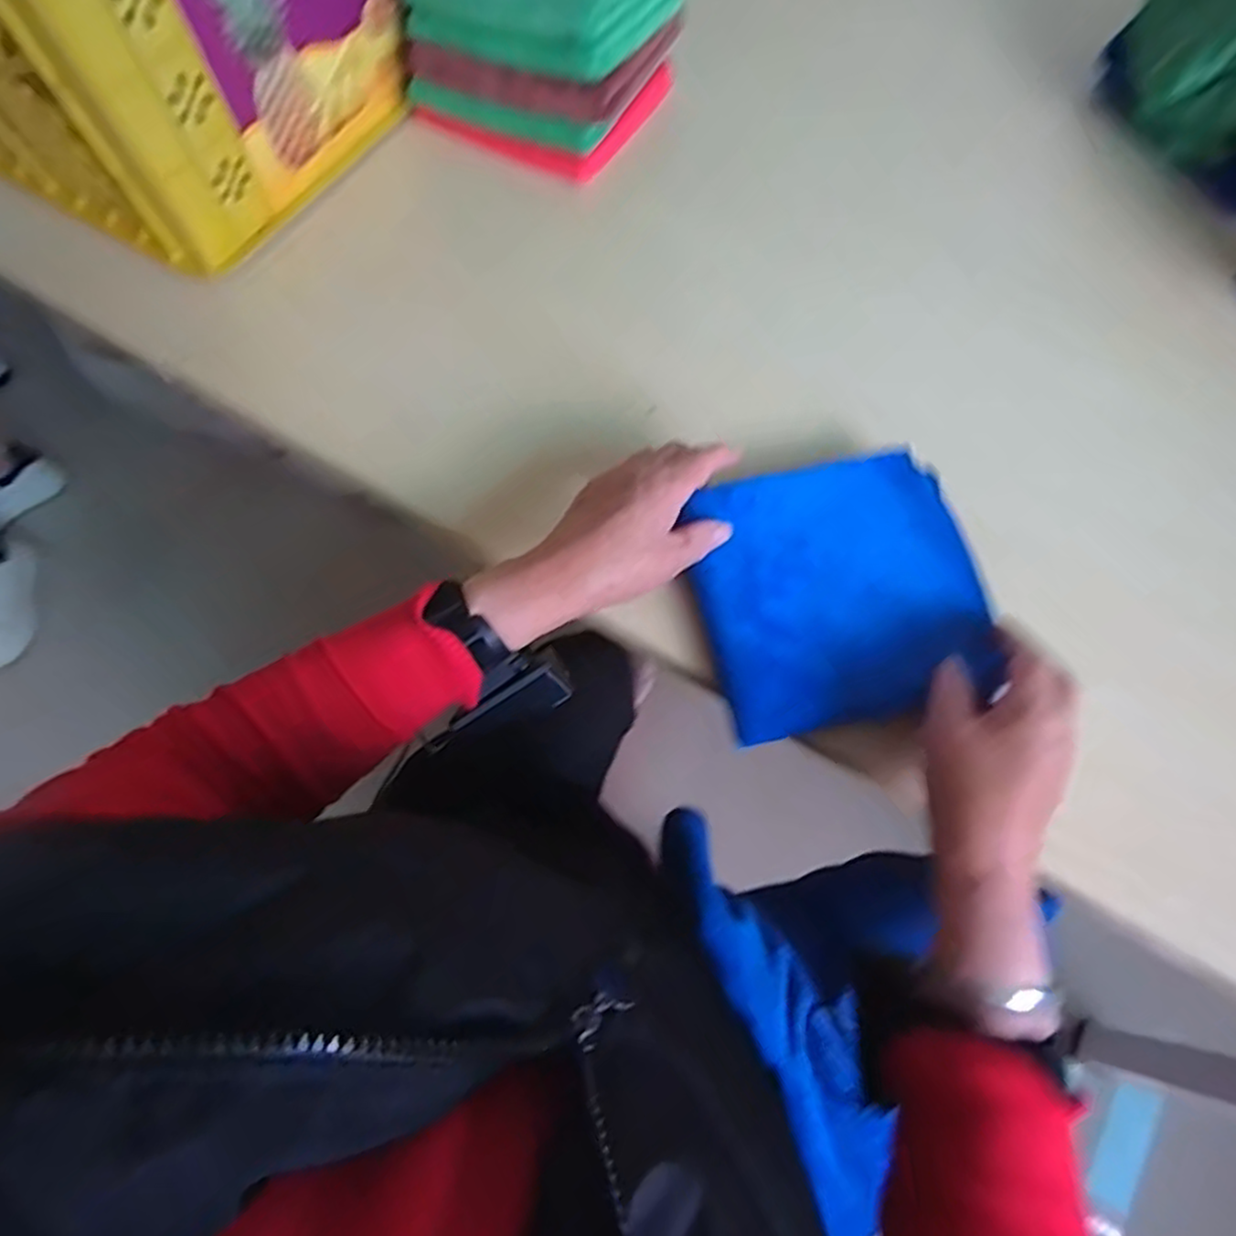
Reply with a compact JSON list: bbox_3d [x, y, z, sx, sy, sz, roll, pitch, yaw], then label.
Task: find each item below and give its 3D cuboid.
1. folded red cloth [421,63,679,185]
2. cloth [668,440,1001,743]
[{"bbox_3d":[-0.063,-0.465,0.637,0.170,0.025,0.160,27,71,11],"label":"folded red cloth"},{"bbox_3d":[0.139,-0.021,0.432,0.174,0.032,0.166,-11,67,-5],"label":"cloth"}]

